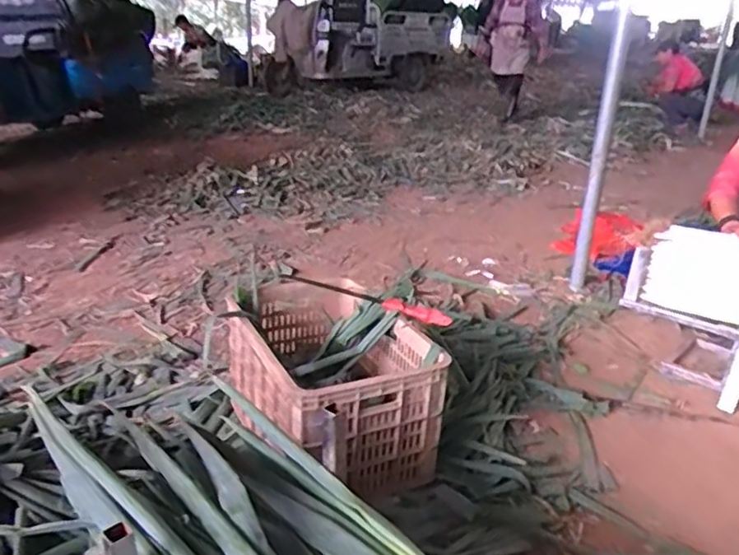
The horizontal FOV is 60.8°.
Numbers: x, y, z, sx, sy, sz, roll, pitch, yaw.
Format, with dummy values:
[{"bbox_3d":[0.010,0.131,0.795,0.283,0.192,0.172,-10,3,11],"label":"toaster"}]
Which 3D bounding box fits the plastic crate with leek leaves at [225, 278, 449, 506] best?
[{"bbox_3d":[-0.103,0.229,1.511,0.375,0.279,0.590,-9,25,-24],"label":"plastic crate with leek leaves"}]

